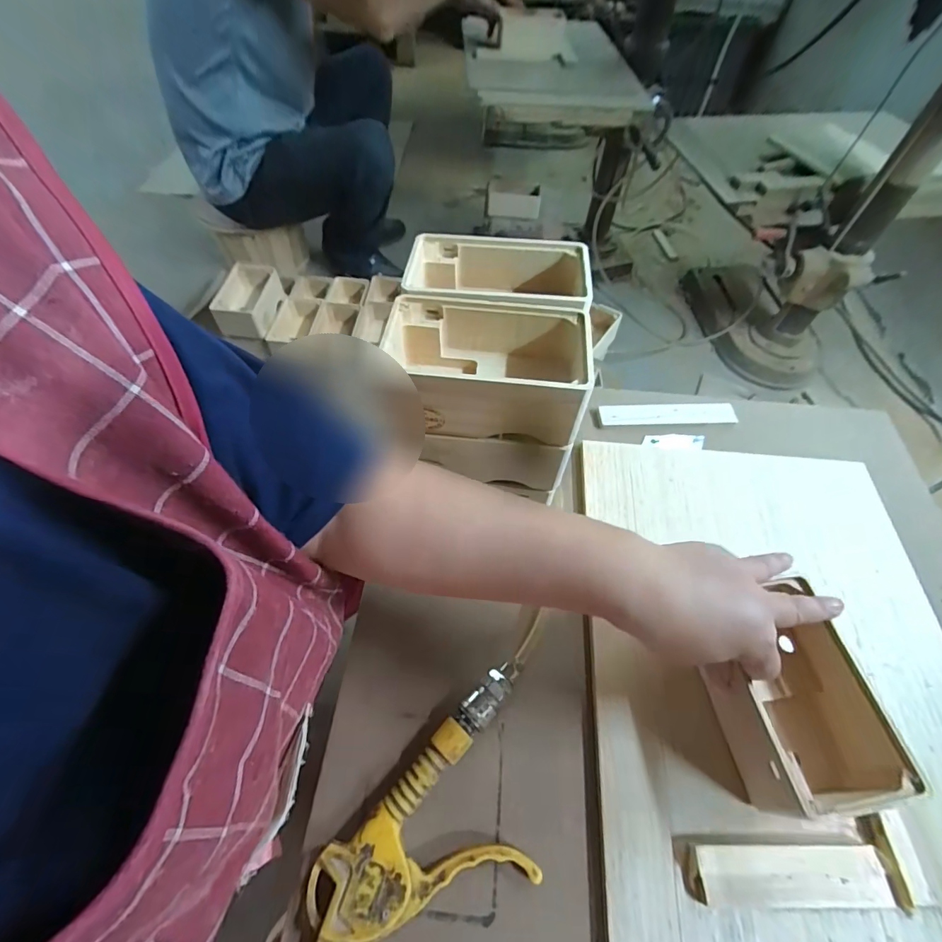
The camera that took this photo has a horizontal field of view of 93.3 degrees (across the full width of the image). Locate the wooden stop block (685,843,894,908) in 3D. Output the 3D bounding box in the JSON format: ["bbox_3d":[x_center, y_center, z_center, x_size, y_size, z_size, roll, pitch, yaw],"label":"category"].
[{"bbox_3d":[0.180,0.230,0.252,0.106,0.011,0.027,1,57,-1],"label":"wooden stop block"}]

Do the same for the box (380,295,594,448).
[{"bbox_3d":[0.010,-0.067,0.287,0.122,0.051,0.073,6,57,2],"label":"box"}]

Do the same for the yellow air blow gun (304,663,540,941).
[{"bbox_3d":[-0.038,0.235,0.248,0.238,0.017,0.089,-39,66,-23],"label":"yellow air blow gun"}]

